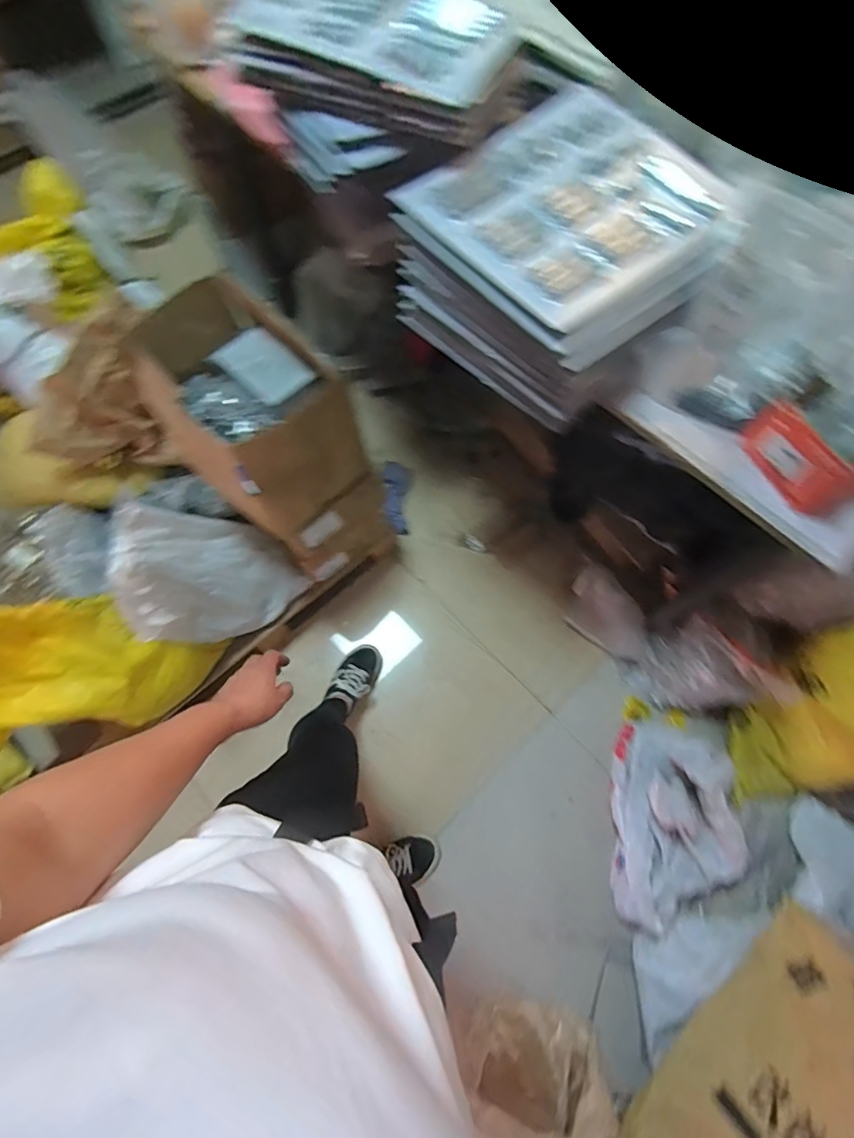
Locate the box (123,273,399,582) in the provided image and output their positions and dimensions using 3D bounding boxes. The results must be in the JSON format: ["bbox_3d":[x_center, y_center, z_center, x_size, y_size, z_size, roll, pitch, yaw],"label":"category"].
[{"bbox_3d":[-0.361,-0.278,1.188,0.301,0.604,0.460,-41,74,-14],"label":"box"}]

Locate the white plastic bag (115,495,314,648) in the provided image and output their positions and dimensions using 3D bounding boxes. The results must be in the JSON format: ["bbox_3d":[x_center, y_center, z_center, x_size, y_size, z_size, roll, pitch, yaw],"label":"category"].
[{"bbox_3d":[-0.508,0.004,1.146,0.226,0.408,0.314,38,74,14],"label":"white plastic bag"}]

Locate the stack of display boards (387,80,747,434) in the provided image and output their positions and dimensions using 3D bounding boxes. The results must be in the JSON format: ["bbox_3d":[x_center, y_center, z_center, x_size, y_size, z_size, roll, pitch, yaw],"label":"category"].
[{"bbox_3d":[0.225,-0.503,0.804,0.429,0.182,0.393,-41,74,-14],"label":"stack of display boards"}]

